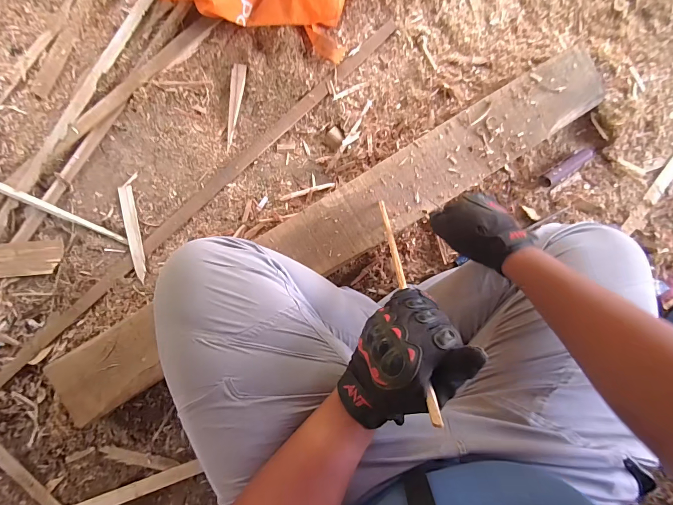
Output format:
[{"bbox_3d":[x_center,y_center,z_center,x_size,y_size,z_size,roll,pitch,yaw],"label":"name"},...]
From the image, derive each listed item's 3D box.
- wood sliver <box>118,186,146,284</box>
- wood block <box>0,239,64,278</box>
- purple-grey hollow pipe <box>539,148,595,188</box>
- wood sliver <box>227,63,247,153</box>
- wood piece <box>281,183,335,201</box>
[{"bbox_3d":[-0.369,-0.035,0.608,0.023,0.009,0.174,-12,90,-2],"label":"wood sliver"},{"bbox_3d":[-0.576,0.014,0.586,0.173,0.009,0.060,-5,92,-11],"label":"wood block"},{"bbox_3d":[0.435,-0.157,0.634,0.110,0.027,0.029,-30,91,-2],"label":"purple-grey hollow pipe"},{"bbox_3d":[-0.198,-0.277,0.638,0.026,0.006,0.163,12,91,-2],"label":"wood sliver"},{"bbox_3d":[-0.054,-0.117,0.640,0.108,0.004,0.011,-19,90,-15],"label":"wood piece"}]

